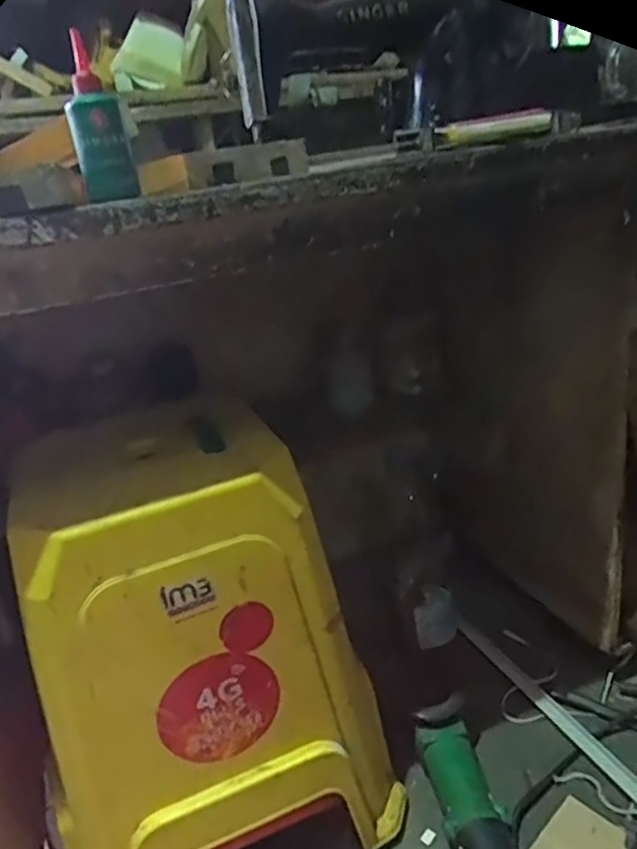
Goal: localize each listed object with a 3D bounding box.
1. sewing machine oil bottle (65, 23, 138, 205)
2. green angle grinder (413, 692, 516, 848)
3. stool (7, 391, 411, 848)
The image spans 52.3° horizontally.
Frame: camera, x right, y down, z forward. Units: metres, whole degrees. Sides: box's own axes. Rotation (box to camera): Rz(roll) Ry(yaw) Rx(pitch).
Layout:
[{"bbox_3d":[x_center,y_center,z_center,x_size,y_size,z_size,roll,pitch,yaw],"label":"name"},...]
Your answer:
[{"bbox_3d":[-0.167,-0.229,0.489,0.038,0.110,0.031,-13,24,-15],"label":"sewing machine oil bottle"},{"bbox_3d":[0.171,0.433,0.736,0.068,0.071,0.227,-10,24,-7],"label":"green angle grinder"},{"bbox_3d":[-0.129,0.253,0.711,0.338,0.482,0.251,-15,25,-18],"label":"stool"}]

